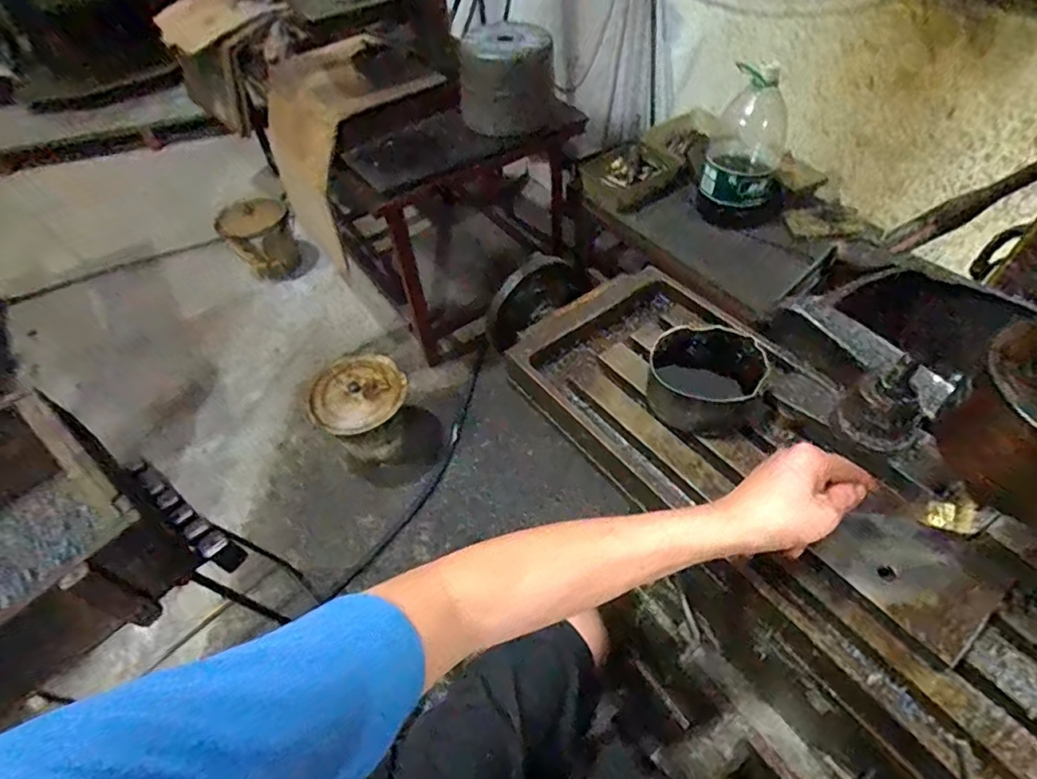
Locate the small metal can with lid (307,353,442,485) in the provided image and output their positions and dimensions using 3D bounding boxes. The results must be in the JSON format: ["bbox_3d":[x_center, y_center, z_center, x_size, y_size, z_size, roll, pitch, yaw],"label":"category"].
[{"bbox_3d":[-0.382,0.079,1.493,0.297,0.251,0.271,27,58,23],"label":"small metal can with lid"}]

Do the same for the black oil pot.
[{"bbox_3d":[0.185,-0.007,0.553,0.108,0.059,0.098,3,52,6],"label":"black oil pot"}]

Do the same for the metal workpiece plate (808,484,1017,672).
[{"bbox_3d":[0.313,0.139,0.432,0.100,0.008,0.107,-31,58,-21],"label":"metal workpiece plate"}]

